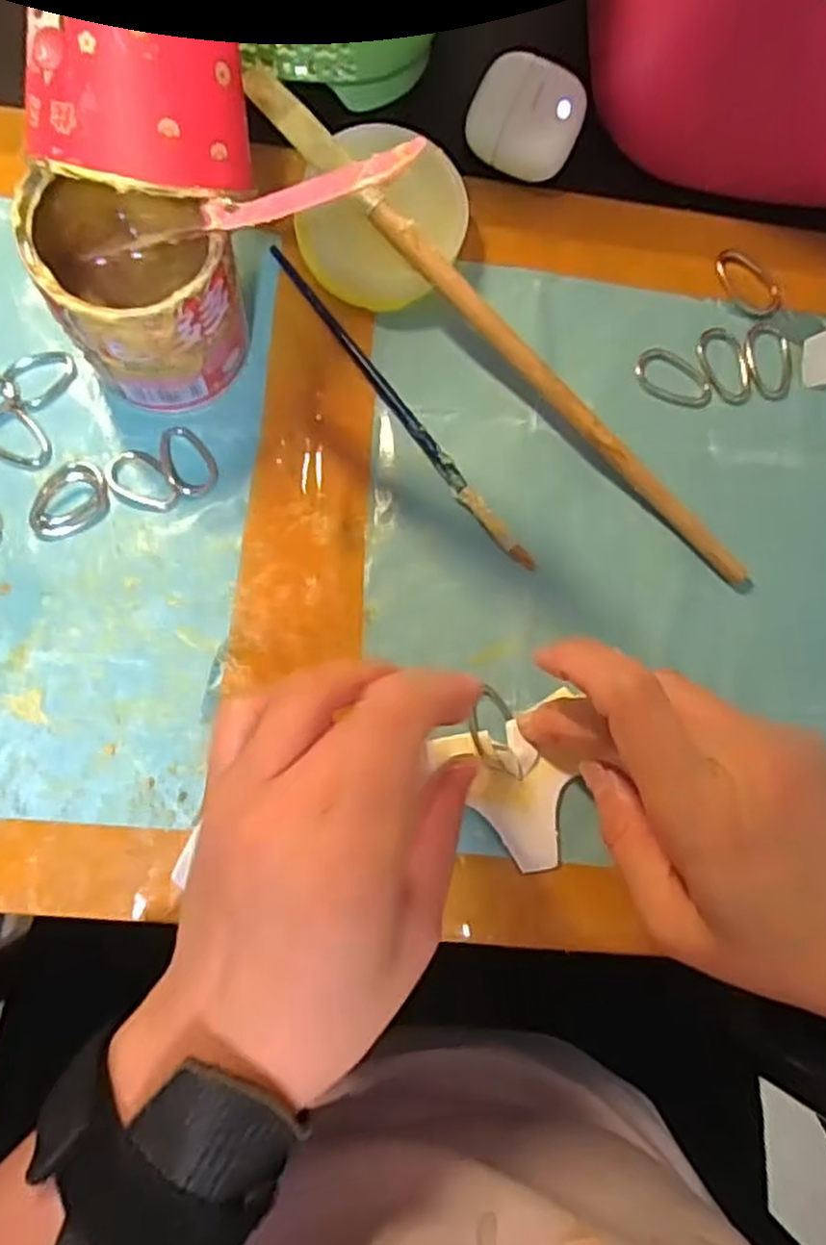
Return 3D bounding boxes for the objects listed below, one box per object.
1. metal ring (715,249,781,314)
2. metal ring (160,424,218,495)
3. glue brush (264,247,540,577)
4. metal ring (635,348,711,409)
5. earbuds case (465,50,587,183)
[{"bbox_3d":[0.149,-0.152,0.333,0.021,0.004,0.035,-39,90,-9],"label":"metal ring"},{"bbox_3d":[-0.090,-0.064,0.294,0.019,0.004,0.029,-29,88,-9],"label":"metal ring"},{"bbox_3d":[-0.005,-0.087,0.304,0.008,0.006,0.165,-39,90,-9],"label":"glue brush"},{"bbox_3d":[0.112,-0.105,0.321,0.035,0.004,0.021,34,81,-2],"label":"metal ring"},{"bbox_3d":[0.047,-0.213,0.317,0.046,0.023,0.043,19,82,-5],"label":"earbuds case"}]

